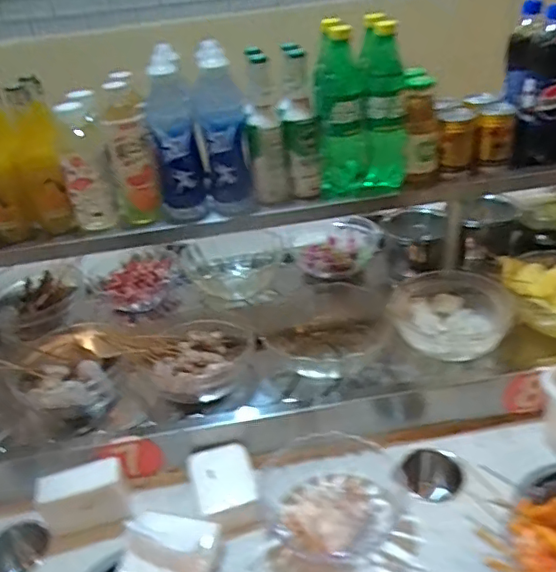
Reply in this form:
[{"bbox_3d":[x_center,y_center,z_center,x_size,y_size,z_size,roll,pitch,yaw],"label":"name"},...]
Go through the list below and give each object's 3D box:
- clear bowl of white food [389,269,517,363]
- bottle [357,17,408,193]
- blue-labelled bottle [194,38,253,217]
[{"bbox_3d":[0.300,0.045,0.972,0.197,0.063,0.199,-4,32,3],"label":"clear bowl of white food"},{"bbox_3d":[0.163,-0.276,0.878,0.071,0.239,0.078,0,32,10],"label":"bottle"},{"bbox_3d":[-0.084,-0.240,0.872,0.073,0.245,0.081,-7,32,-2],"label":"blue-labelled bottle"}]

